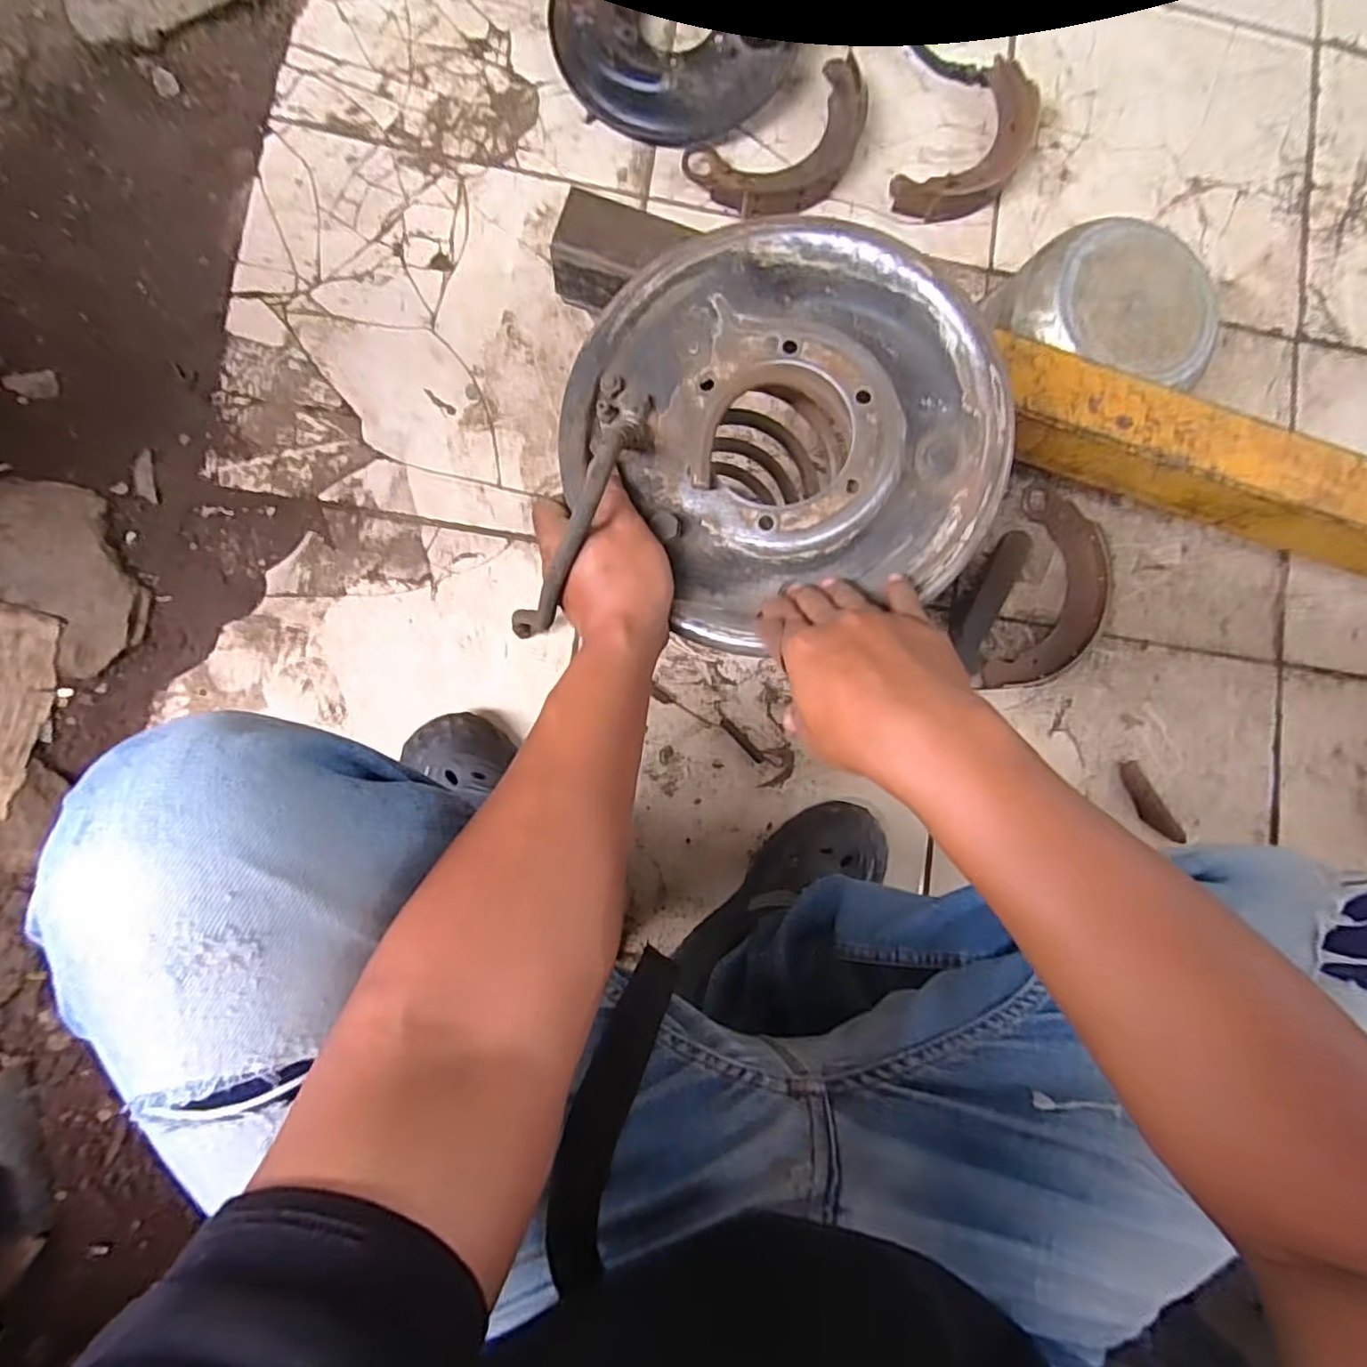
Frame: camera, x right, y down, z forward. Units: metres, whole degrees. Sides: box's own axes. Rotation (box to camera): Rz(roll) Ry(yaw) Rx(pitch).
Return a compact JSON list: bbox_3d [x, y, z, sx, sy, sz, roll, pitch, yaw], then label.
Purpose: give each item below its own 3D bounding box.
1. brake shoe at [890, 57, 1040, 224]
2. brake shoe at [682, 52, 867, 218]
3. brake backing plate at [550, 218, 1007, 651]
[{"bbox_3d":[0.337,-0.611,0.761,0.098,0.046,0.220,39,84,-2],"label":"brake shoe"},{"bbox_3d":[0.120,-0.595,0.745,0.224,0.032,0.121,-34,91,-6],"label":"brake shoe"},{"bbox_3d":[0.060,-0.159,0.406,0.250,0.056,0.240,0,87,-5],"label":"brake backing plate"}]

